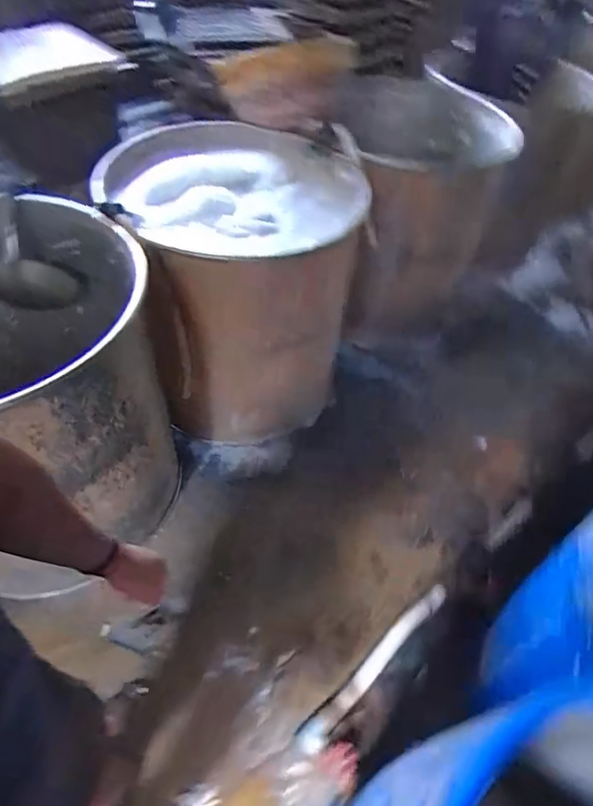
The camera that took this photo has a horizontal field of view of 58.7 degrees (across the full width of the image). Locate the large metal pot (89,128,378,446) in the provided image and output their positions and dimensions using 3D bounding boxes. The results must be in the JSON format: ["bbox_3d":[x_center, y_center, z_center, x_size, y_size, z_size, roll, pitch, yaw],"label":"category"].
[{"bbox_3d":[-0.174,-0.399,1.844,0.803,0.806,0.695,-21,57,-20],"label":"large metal pot"}]

